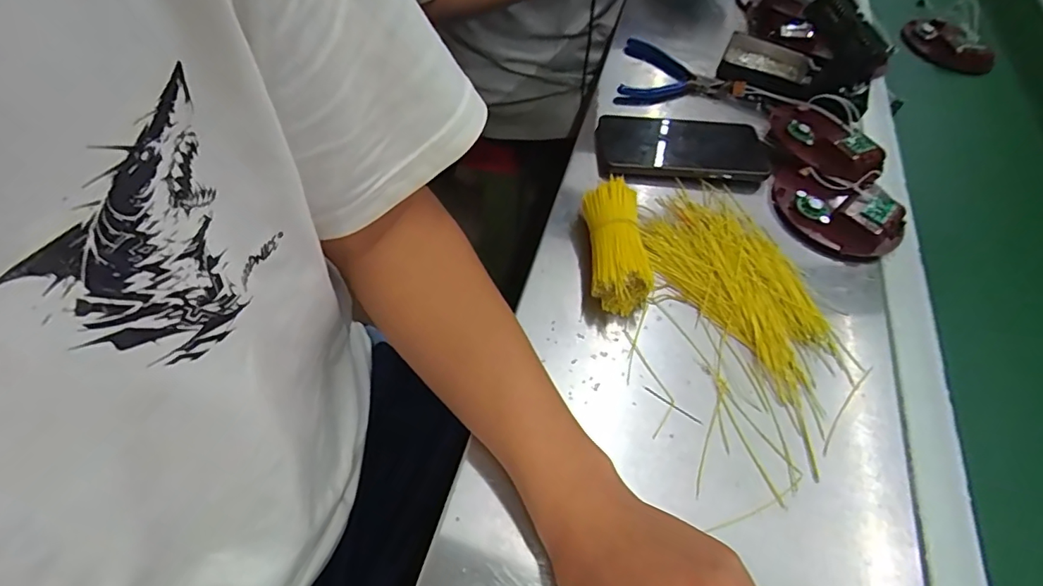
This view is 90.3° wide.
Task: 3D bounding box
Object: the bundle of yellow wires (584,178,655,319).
[{"bbox_3d":[0.076,-0.041,0.422,0.044,0.037,0.107,-1,56,-5],"label":"bundle of yellow wires"}]

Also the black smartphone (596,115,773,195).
[{"bbox_3d":[0.161,-0.143,0.504,0.169,0.016,0.085,1,56,-4],"label":"black smartphone"}]

